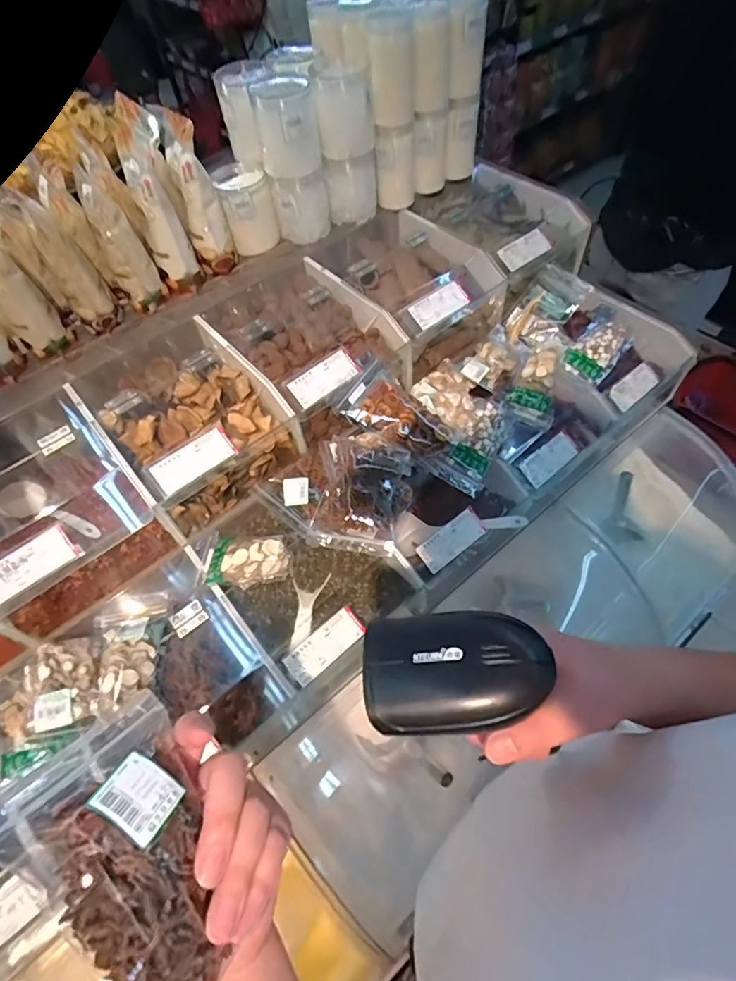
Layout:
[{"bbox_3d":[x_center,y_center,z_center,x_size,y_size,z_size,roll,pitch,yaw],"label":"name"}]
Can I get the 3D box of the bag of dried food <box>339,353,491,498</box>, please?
[{"bbox_3d":[0.067,-0.077,0.666,0.211,0.038,0.085,37,64,-4],"label":"bag of dried food"}]

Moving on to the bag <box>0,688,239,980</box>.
[{"bbox_3d":[-0.110,0.179,0.252,0.130,0.024,0.086,49,46,5],"label":"bag"}]

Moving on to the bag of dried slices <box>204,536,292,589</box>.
[{"bbox_3d":[-0.145,0.082,0.616,0.100,0.032,0.059,4,57,7],"label":"bag of dried slices"}]

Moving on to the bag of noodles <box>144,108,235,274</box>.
[{"bbox_3d":[-0.240,-0.420,0.714,0.055,0.187,0.098,-17,56,-6],"label":"bag of noodles"}]

